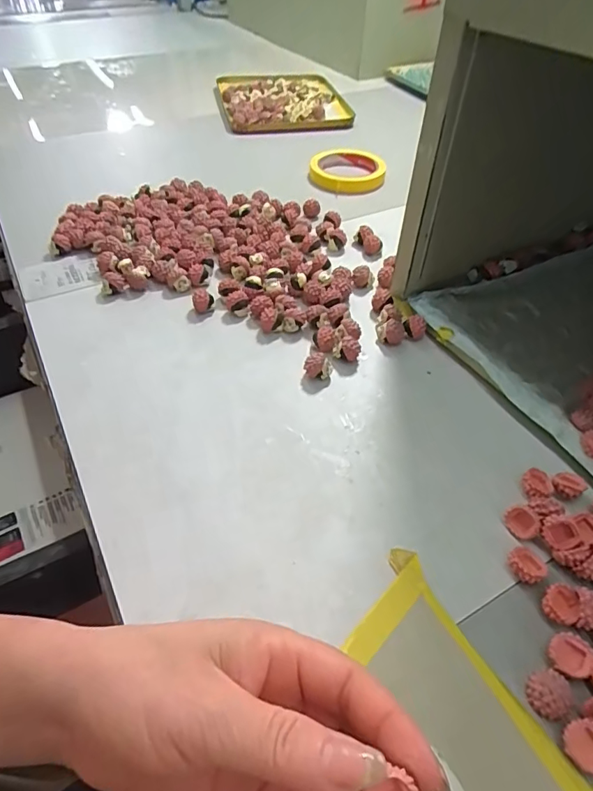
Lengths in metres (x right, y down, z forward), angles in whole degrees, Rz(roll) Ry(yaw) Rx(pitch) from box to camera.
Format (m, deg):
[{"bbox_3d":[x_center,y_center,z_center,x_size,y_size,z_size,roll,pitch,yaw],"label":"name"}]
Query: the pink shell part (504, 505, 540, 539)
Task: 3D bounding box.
[{"bbox_3d":[0.134,0.075,0.283,0.015,0.011,0.017,-2,48,1],"label":"pink shell part"}]

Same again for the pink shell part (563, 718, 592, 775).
[{"bbox_3d":[0.129,0.155,0.211,0.019,0.007,0.019,1,47,-1],"label":"pink shell part"}]

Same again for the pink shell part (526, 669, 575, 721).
[{"bbox_3d":[0.120,0.141,0.226,0.020,0.008,0.019,1,47,-1],"label":"pink shell part"}]

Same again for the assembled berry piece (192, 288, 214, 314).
[{"bbox_3d":[-0.084,-0.085,0.431,0.018,0.018,0.019,-9,48,-10],"label":"assembled berry piece"}]

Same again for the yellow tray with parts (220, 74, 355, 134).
[{"bbox_3d":[-0.024,-0.507,0.814,0.203,0.023,0.220,-8,47,-9],"label":"yellow tray with parts"}]

